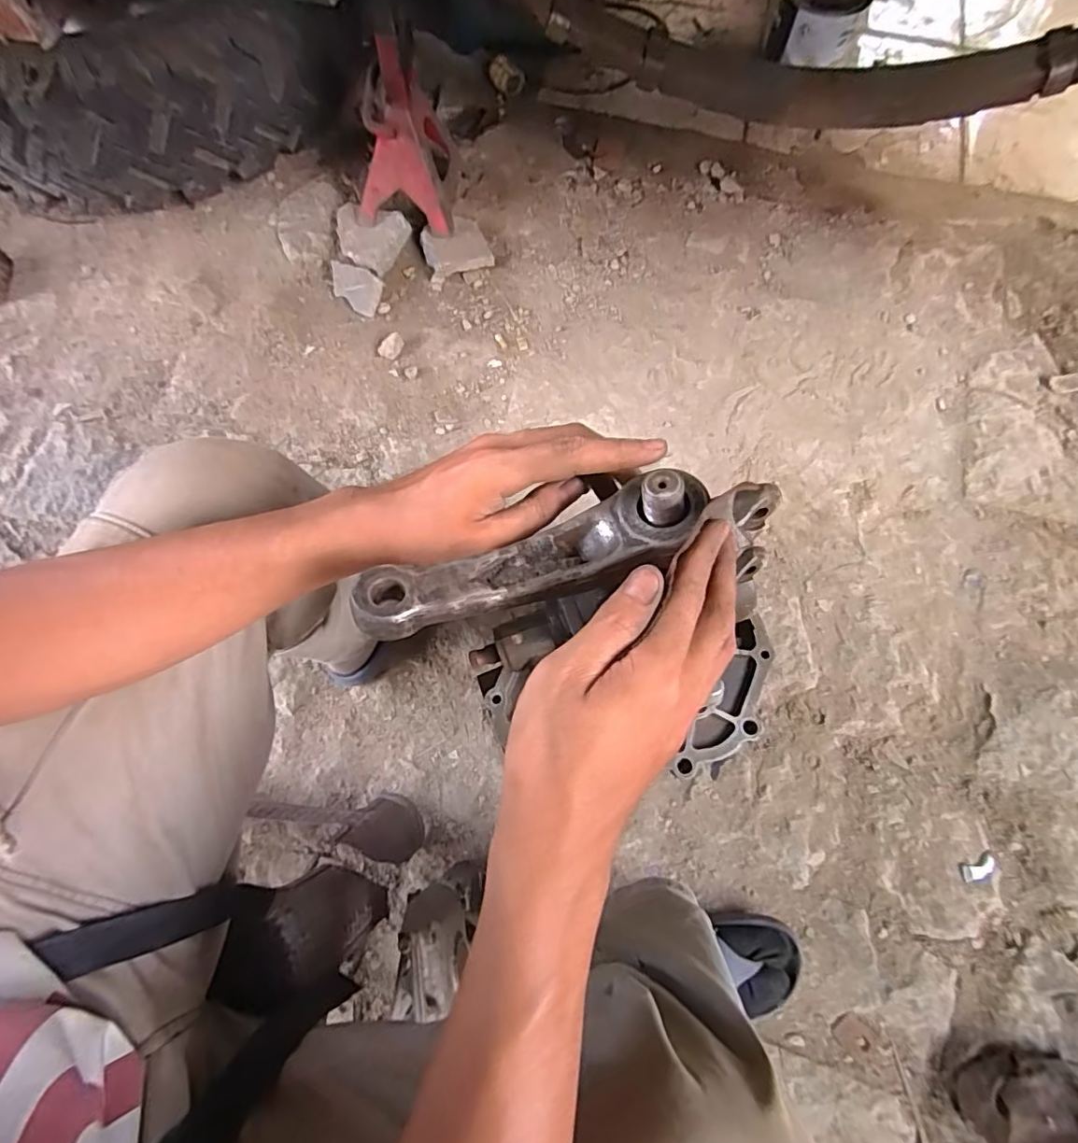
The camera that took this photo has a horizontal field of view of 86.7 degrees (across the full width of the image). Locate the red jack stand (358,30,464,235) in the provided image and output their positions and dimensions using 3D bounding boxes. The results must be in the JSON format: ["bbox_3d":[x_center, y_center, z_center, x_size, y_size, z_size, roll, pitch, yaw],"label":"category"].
[{"bbox_3d":[-0.232,-0.716,0.930,0.160,0.234,0.193,0,72,0],"label":"red jack stand"}]

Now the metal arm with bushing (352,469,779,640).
[{"bbox_3d":[0.017,-0.012,0.271,0.202,0.036,0.042,-18,73,-6],"label":"metal arm with bushing"}]

